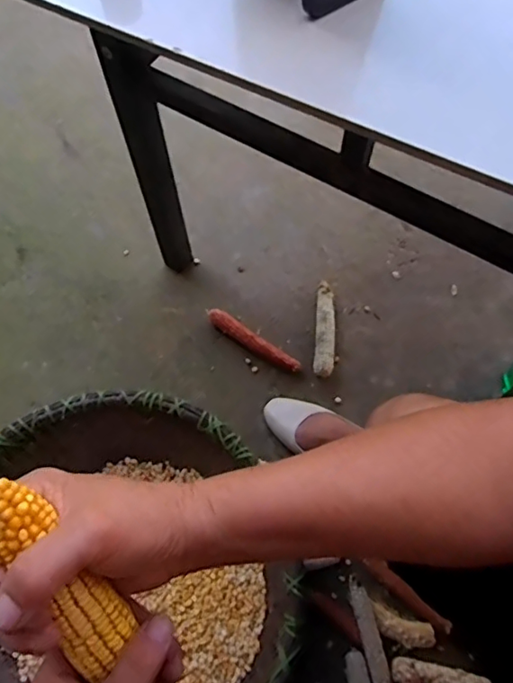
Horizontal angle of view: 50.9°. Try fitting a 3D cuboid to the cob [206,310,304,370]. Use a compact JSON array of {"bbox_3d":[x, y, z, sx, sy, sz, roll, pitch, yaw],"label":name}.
[{"bbox_3d":[-0.006,-0.001,0.931,0.185,0.023,0.032,33,72,14],"label":"cob"}]

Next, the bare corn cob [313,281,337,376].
[{"bbox_3d":[0.121,-0.024,0.938,0.035,0.032,0.175,5,67,4],"label":"bare corn cob"}]

